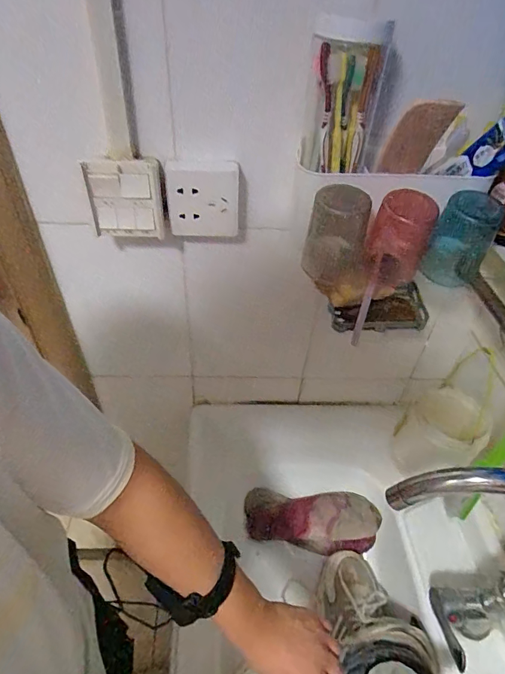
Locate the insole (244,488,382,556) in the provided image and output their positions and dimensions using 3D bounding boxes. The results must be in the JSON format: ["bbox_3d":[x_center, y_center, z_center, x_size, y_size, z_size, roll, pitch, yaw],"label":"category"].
[{"bbox_3d":[0.108,0.337,0.761,0.238,0.014,0.099,3,72,-1],"label":"insole"}]

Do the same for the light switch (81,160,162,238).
[{"bbox_3d":[-0.147,-0.158,0.486,0.080,0.088,0.019,-1,44,-6],"label":"light switch"}]

